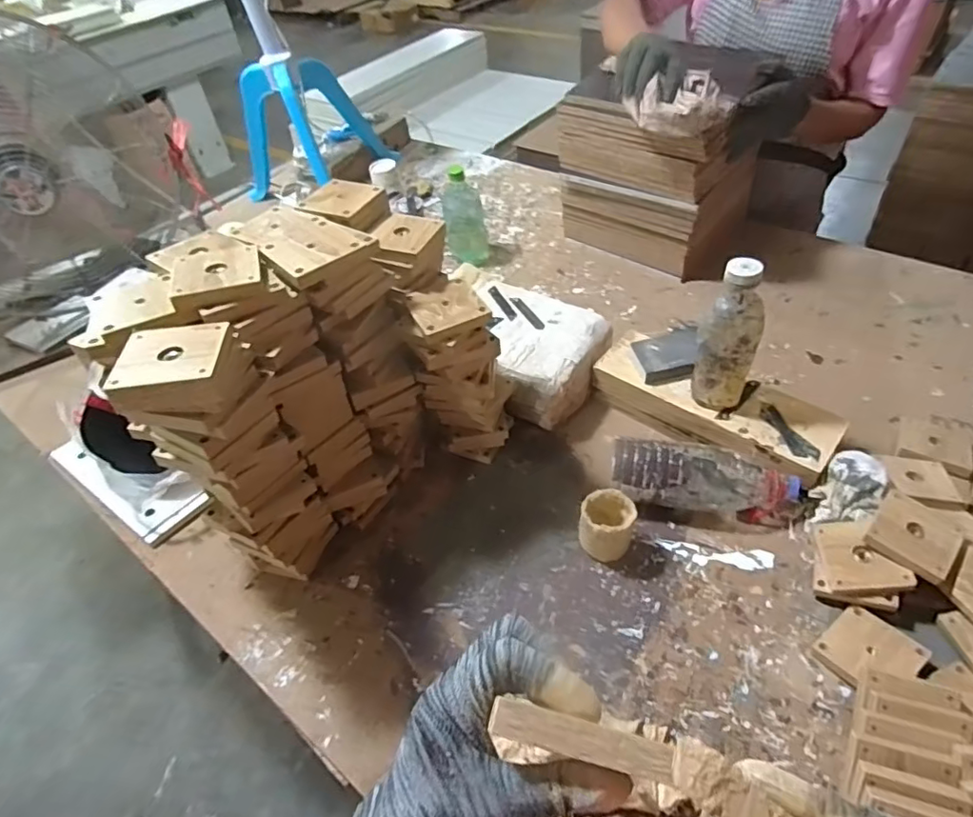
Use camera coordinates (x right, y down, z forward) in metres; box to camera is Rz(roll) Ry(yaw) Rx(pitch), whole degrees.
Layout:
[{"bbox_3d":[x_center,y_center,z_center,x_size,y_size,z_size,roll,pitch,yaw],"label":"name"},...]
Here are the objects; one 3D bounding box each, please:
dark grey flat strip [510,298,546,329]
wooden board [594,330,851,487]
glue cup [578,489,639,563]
[{"bbox_3d":[0.068,-0.158,0.925,0.016,0.005,0.092,-22,49,-15],"label":"dark grey flat strip"},{"bbox_3d":[0.324,-0.001,0.825,0.338,0.075,0.116,28,56,29],"label":"wooden board"},{"bbox_3d":[0.152,0.154,0.713,0.065,0.077,0.070,-3,47,4],"label":"glue cup"}]

